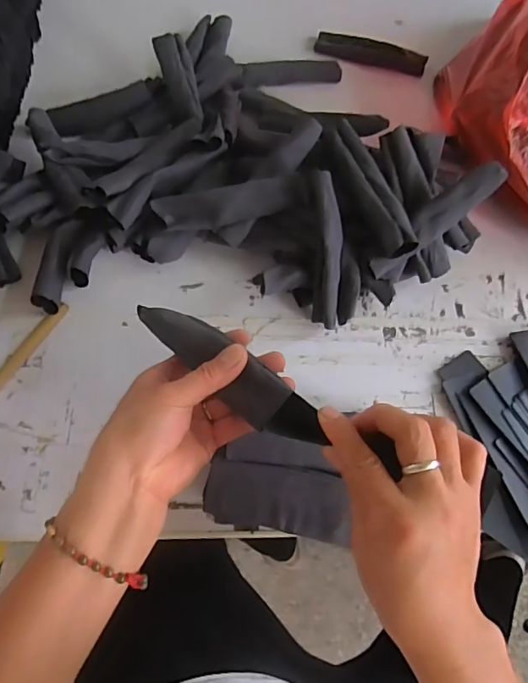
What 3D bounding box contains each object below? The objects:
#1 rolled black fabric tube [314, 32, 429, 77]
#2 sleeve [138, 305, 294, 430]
[{"bbox_3d":[0.143,-0.386,0.653,0.146,0.015,0.036,14,68,3],"label":"rolled black fabric tube"},{"bbox_3d":[-0.040,0.009,0.353,0.137,0.020,0.033,37,70,24],"label":"sleeve"}]

